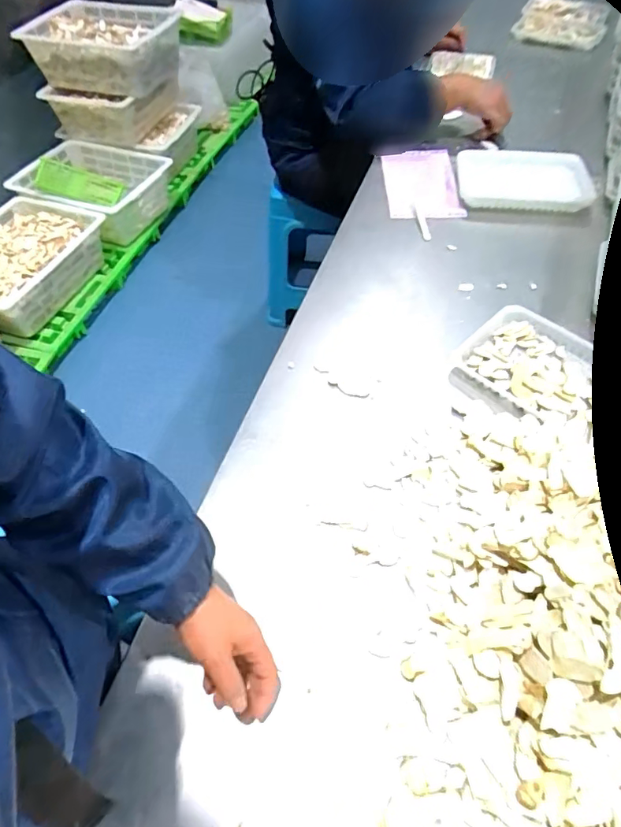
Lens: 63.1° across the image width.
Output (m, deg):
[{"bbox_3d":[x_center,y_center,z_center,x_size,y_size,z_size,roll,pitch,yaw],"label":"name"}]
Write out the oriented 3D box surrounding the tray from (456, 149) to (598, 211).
[{"bbox_3d":[0.407,-0.451,0.969,0.244,0.038,0.166,6,54,8],"label":"tray"}]

